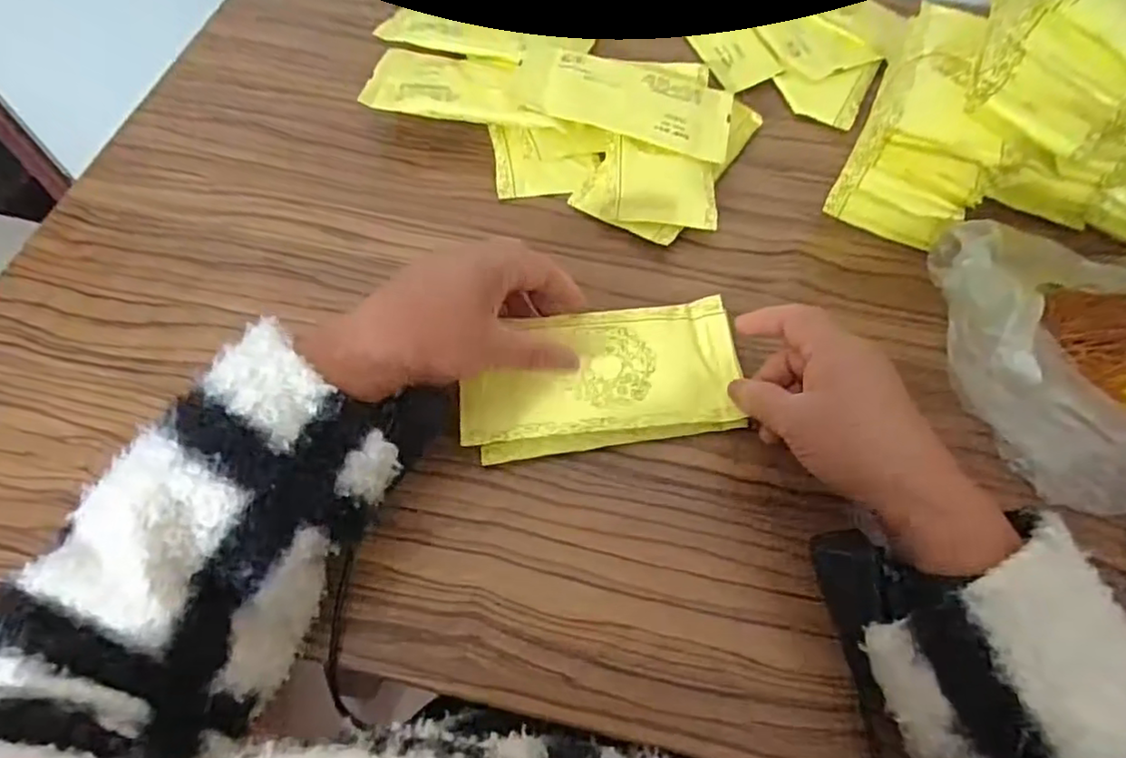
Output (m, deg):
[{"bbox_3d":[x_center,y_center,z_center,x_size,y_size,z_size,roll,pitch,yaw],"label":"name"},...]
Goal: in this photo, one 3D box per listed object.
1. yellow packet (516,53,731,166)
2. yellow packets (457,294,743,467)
[{"bbox_3d":[0.057,-0.220,0.494,0.154,0.011,0.082,15,66,2],"label":"yellow packet"},{"bbox_3d":[0.024,-0.002,0.389,0.173,0.012,0.087,-7,70,-6],"label":"yellow packets"}]

